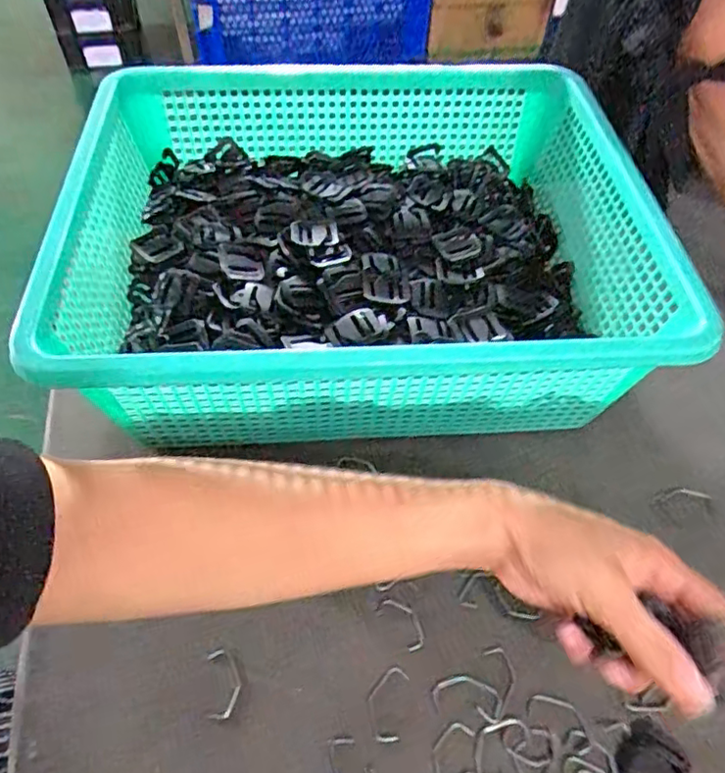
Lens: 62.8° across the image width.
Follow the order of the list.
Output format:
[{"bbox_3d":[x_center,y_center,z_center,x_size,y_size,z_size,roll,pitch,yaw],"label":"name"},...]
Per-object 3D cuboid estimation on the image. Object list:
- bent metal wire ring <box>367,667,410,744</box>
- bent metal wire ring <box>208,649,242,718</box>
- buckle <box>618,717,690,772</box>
[{"bbox_3d":[0.013,0.172,0.324,0.020,0.004,0.037,12,53,7],"label":"bent metal wire ring"},{"bbox_3d":[-0.076,0.162,0.326,0.017,0.004,0.033,-5,53,-6],"label":"bent metal wire ring"},{"bbox_3d":[0.152,0.197,0.309,0.032,0.004,0.039,32,58,21],"label":"buckle"}]

